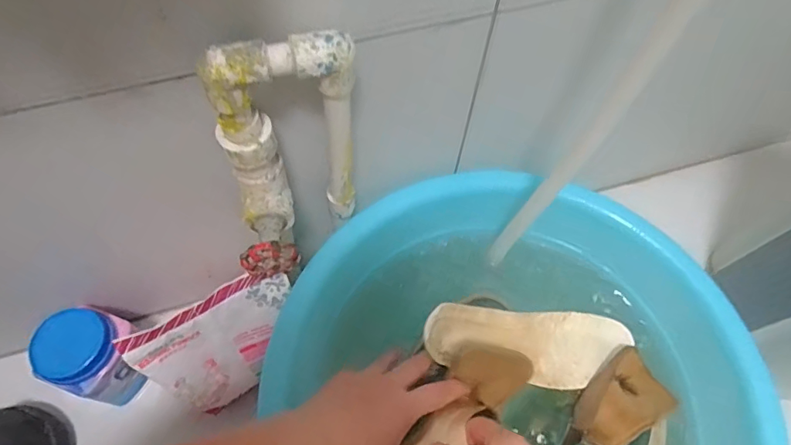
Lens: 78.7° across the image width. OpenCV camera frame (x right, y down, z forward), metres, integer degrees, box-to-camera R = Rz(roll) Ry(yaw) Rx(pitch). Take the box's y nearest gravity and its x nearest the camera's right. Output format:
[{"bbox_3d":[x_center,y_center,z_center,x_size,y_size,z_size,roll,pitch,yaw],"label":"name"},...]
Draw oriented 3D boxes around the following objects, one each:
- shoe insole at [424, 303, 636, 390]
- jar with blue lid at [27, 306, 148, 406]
[{"bbox_3d":[0.140,0.125,0.499,0.235,0.034,0.079,12,61,-20],"label":"shoe insole"},{"bbox_3d":[-0.336,0.149,0.546,0.079,0.108,0.085,1,63,-2],"label":"jar with blue lid"}]

